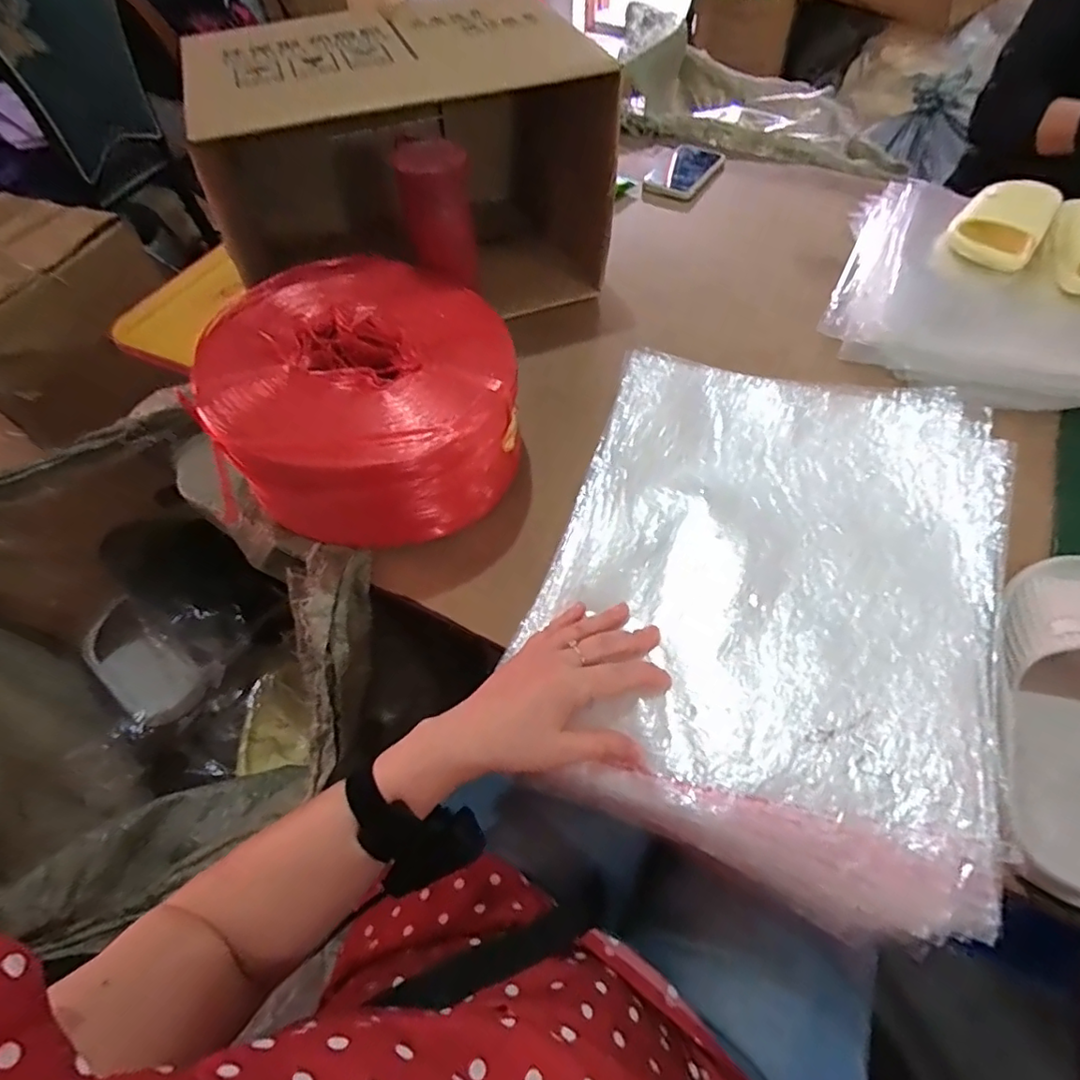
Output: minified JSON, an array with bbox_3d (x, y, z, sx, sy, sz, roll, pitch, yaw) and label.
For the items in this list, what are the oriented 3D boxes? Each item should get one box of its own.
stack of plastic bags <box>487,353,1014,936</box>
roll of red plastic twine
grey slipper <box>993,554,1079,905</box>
[{"bbox_3d":[0.179,0.030,0.473,0.338,0.033,0.421,18,64,17],"label":"stack of plastic bags"},{"bbox_3d":[-0.174,-0.126,0.561,0.236,0.153,0.259,-1,56,2],"label":"roll of red plastic twine"},{"bbox_3d":[0.397,0.113,0.420,0.111,0.071,0.272,24,66,22],"label":"grey slipper"}]

